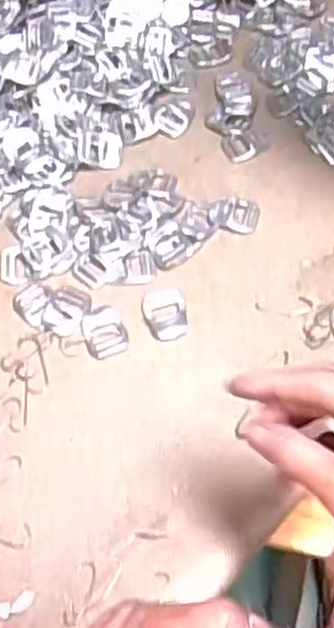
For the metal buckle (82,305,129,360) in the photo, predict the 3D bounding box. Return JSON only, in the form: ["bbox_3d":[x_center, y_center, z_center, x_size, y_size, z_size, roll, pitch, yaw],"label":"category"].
[{"bbox_3d":[-0.045,0.012,0.522,0.030,0.006,0.037,-20,59,-7],"label":"metal buckle"}]

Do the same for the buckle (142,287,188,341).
[{"bbox_3d":[-0.002,0.000,0.527,0.031,0.005,0.043,-8,58,0],"label":"buckle"}]

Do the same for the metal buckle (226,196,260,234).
[{"bbox_3d":[0.060,-0.078,0.567,0.024,0.004,0.034,9,60,10],"label":"metal buckle"}]

